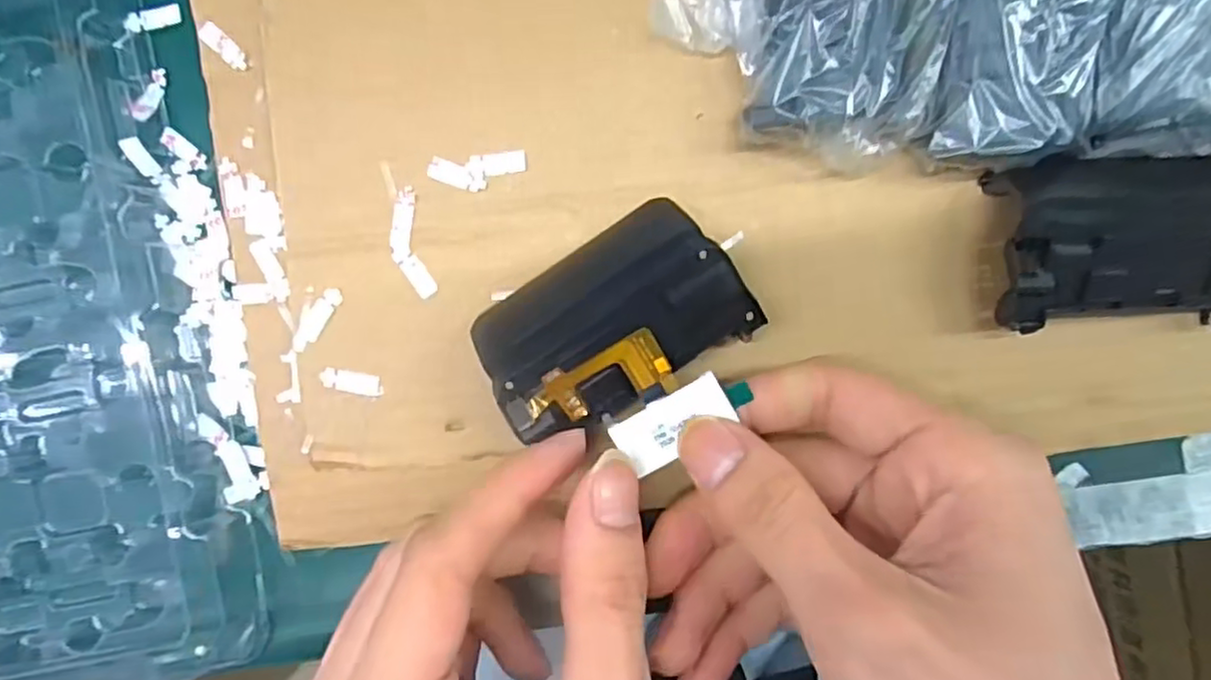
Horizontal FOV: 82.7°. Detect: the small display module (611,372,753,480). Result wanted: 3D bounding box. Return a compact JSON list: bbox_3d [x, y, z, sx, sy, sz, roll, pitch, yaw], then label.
[{"bbox_3d":[0.020,0.021,0.181,0.034,0.004,0.016,-33,91,5],"label":"small display module"}]

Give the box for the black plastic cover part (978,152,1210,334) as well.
[{"bbox_3d":[0.144,-0.028,0.190,0.071,0.022,0.046,-2,89,1],"label":"black plastic cover part"}]

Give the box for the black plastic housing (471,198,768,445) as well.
[{"bbox_3d":[0.002,-0.005,0.190,0.069,0.025,0.043,-33,89,1],"label":"black plastic housing"}]

